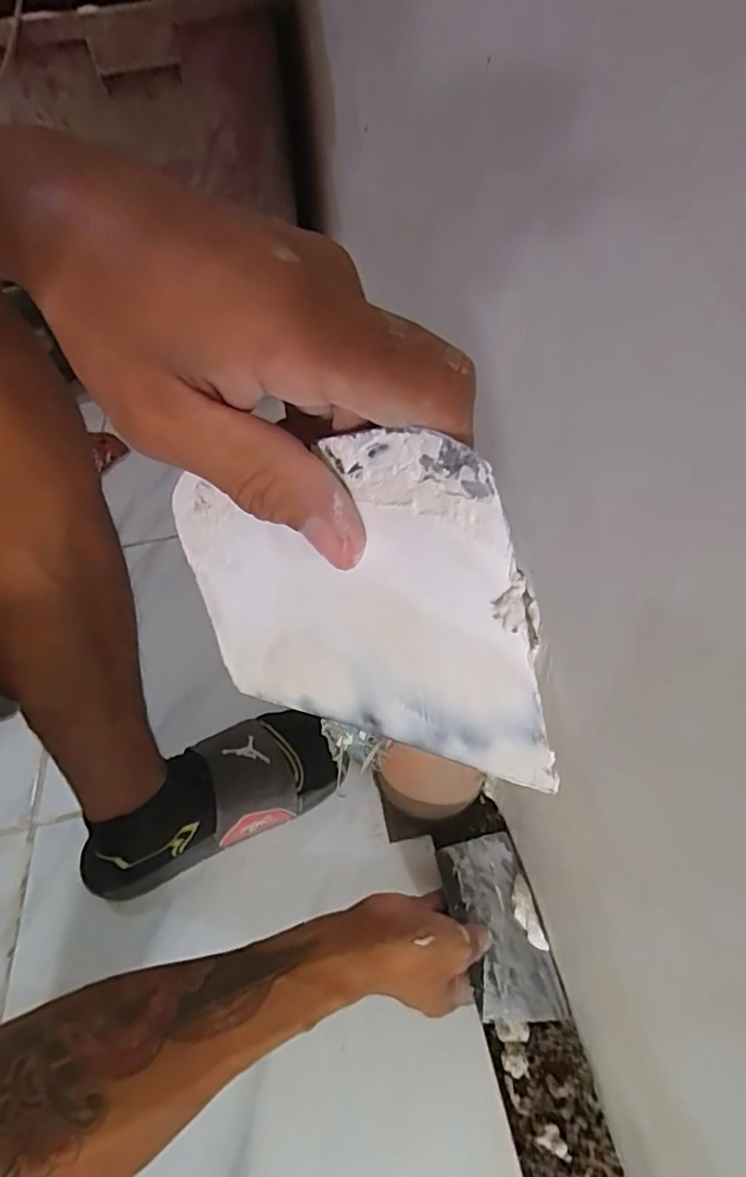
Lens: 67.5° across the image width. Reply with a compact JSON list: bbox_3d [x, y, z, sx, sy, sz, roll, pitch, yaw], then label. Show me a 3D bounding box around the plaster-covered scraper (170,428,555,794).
[{"bbox_3d":[-0.016,0.005,0.175,0.140,0.093,0.004,5,26,44],"label":"plaster-covered scraper"}]

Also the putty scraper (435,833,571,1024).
[{"bbox_3d":[0.107,0.279,0.463,0.090,0.015,0.136,9,46,-31],"label":"putty scraper"}]

